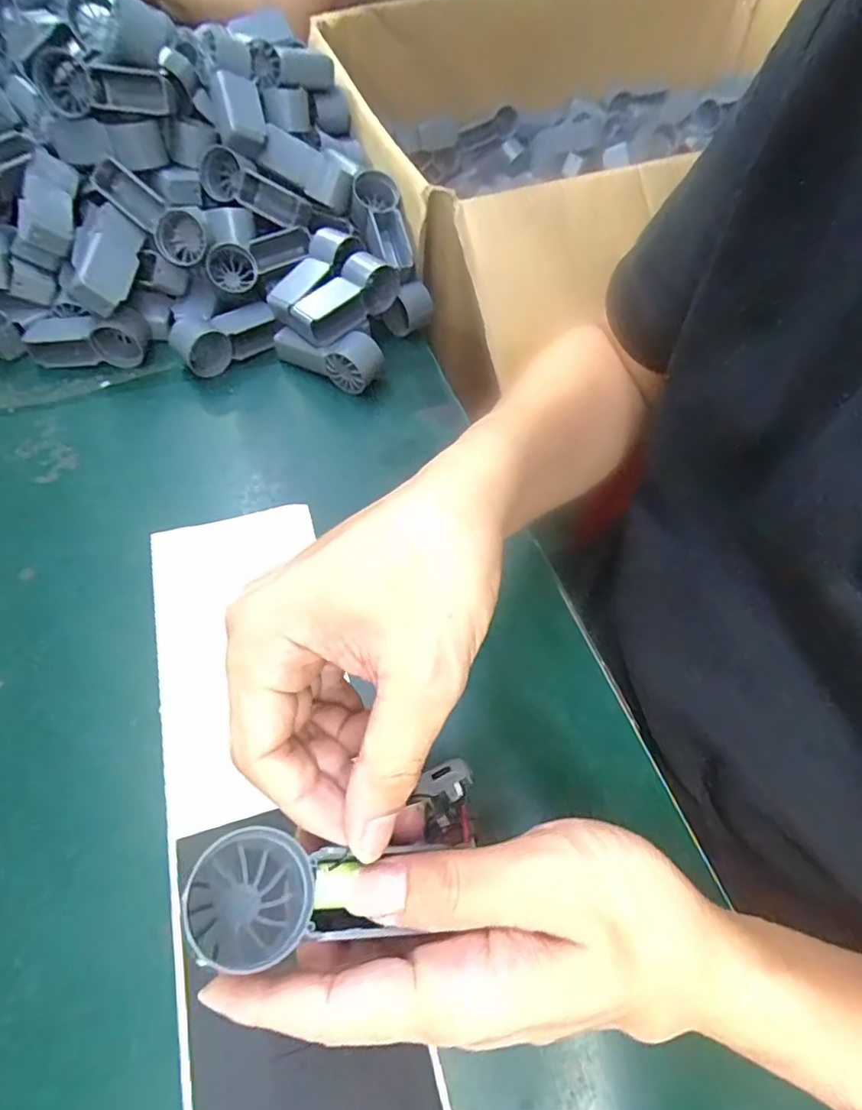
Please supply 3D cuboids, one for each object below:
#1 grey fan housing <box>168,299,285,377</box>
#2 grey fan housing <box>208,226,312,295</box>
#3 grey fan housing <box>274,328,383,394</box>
[{"bbox_3d":[-0.172,-0.184,0.489,0.085,0.034,0.042,-21,61,-15],"label":"grey fan housing"},{"bbox_3d":[-0.144,-0.252,0.489,0.087,0.034,0.031,-23,60,-1],"label":"grey fan housing"},{"bbox_3d":[-0.085,-0.169,0.484,0.090,0.041,0.032,27,60,14],"label":"grey fan housing"}]

